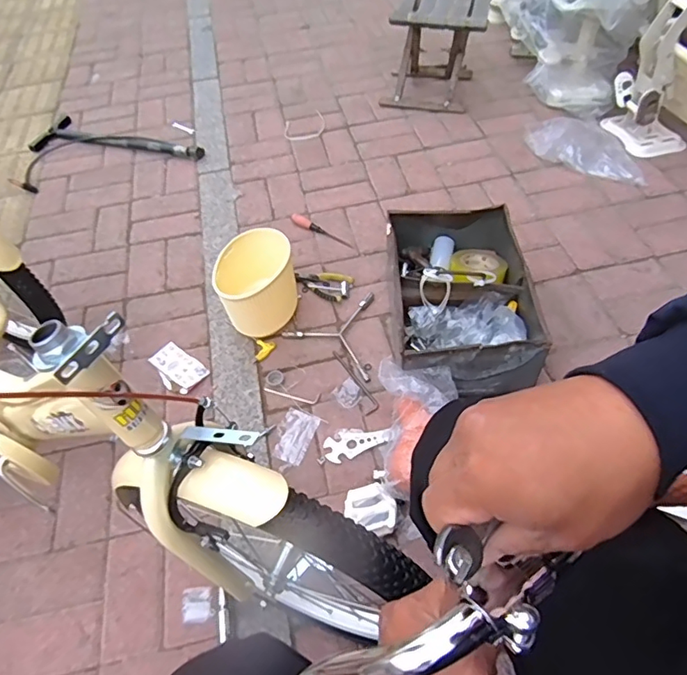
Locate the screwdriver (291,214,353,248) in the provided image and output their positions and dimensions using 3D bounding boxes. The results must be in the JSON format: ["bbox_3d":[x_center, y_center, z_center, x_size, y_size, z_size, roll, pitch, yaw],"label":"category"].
[{"bbox_3d":[-0.059,-0.292,1.408,0.204,0.022,0.030,27,59,23],"label":"screwdriver"}]

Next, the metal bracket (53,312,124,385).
[{"bbox_3d":[-0.179,0.007,0.371,0.014,0.006,0.061,42,59,-17],"label":"metal bracket"}]

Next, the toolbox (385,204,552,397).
[{"bbox_3d":[0.249,-0.092,1.131,0.283,0.135,0.429,-4,52,1],"label":"toolbox"}]

